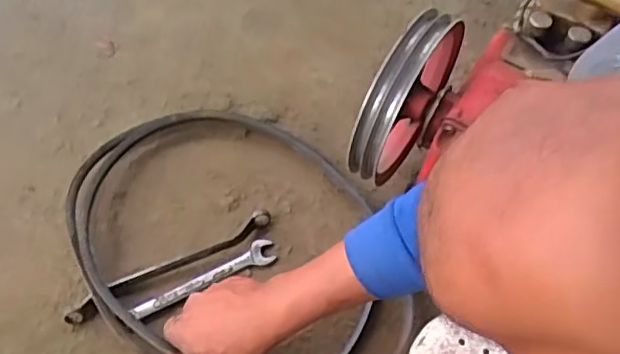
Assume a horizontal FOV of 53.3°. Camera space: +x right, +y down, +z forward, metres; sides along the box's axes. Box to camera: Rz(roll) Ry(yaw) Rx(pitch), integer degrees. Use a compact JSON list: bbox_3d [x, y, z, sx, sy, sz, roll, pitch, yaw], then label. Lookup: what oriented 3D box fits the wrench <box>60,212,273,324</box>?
[{"bbox_3d":[-0.147,0.095,0.659,0.230,0.033,0.022,-26,64,-17],"label":"wrench"}]

